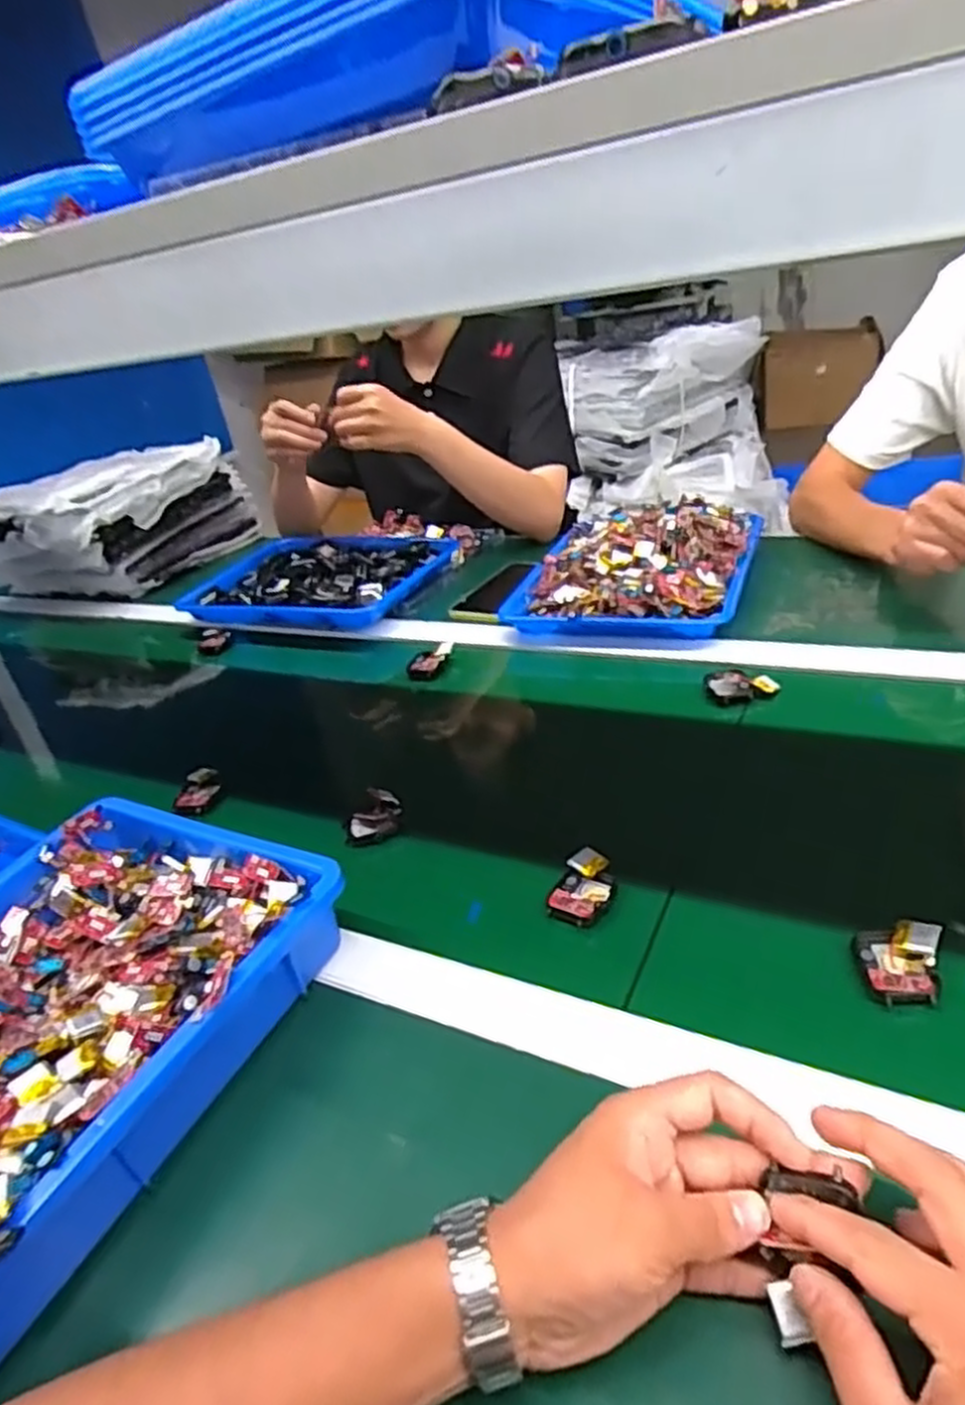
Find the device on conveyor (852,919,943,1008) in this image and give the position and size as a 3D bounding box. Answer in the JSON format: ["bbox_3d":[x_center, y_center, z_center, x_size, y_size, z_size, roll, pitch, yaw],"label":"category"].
[{"bbox_3d":[0.229,0.144,0.439,0.042,0.020,0.048,3,34,23],"label":"device on conveyor"}]

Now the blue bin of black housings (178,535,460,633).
[{"bbox_3d":[-0.213,-0.175,1.088,0.314,0.053,0.260,7,36,29],"label":"blue bin of black housings"}]

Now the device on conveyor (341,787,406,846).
[{"bbox_3d":[-0.089,0.090,0.641,0.047,0.016,0.054,-13,31,-2],"label":"device on conveyor"}]

